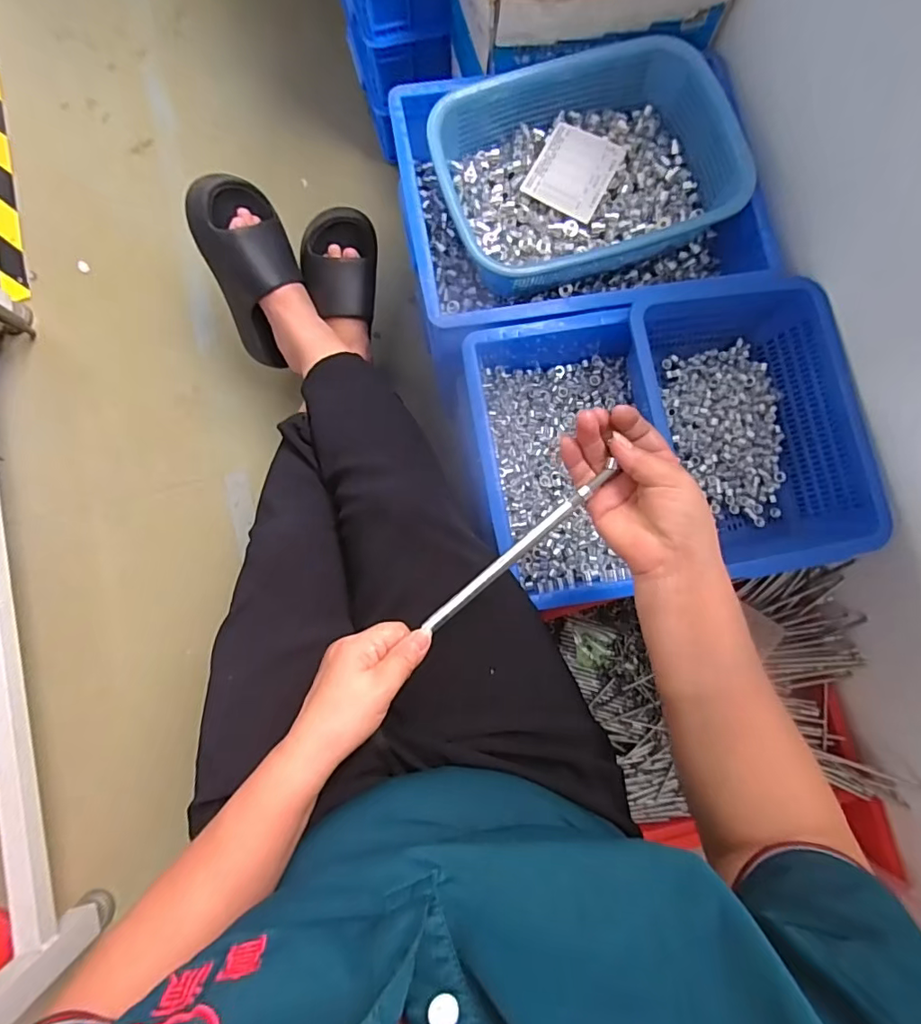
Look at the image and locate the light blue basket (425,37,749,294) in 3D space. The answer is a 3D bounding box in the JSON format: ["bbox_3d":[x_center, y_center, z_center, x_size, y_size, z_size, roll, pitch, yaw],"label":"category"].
[{"bbox_3d":[0.142,-0.412,0.625,0.343,0.094,0.245,-20,83,-5],"label":"light blue basket"}]

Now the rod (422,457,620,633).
[{"bbox_3d":[0.046,0.029,0.404,0.191,0.010,0.011,-41,86,5],"label":"rod"}]

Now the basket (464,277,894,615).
[{"bbox_3d":[0.226,-0.082,0.587,0.416,0.108,0.324,-9,83,-4],"label":"basket"}]

